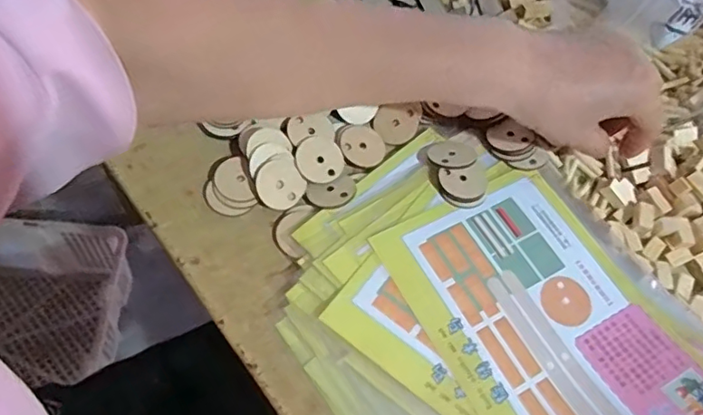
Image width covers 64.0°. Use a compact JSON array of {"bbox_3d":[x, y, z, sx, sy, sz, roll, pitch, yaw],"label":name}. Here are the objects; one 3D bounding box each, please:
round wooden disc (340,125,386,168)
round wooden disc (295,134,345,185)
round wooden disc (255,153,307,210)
[{"bbox_3d":[0.009,-0.046,0.414,0.033,0.006,0.032,3,62,-6],"label":"round wooden disc"},{"bbox_3d":[-0.023,-0.034,0.402,0.034,0.004,0.035,5,75,-18],"label":"round wooden disc"},{"bbox_3d":[-0.050,-0.017,0.390,0.034,0.004,0.035,-32,99,-23],"label":"round wooden disc"}]

